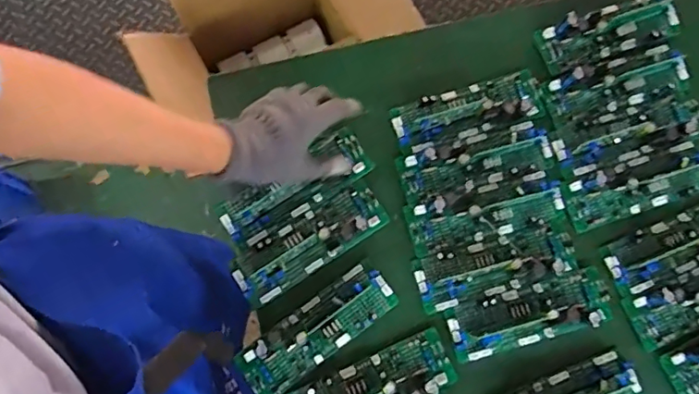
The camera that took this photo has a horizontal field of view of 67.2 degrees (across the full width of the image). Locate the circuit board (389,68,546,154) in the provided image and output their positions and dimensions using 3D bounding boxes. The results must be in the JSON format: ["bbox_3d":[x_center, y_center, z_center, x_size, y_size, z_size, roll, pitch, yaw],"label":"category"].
[{"bbox_3d":[0.140,-0.102,0.610,0.177,0.025,0.061,-17,80,-3],"label":"circuit board"}]

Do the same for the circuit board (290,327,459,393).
[{"bbox_3d":[0.024,0.205,0.548,0.177,0.024,0.067,-24,81,-5],"label":"circuit board"}]

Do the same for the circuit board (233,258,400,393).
[{"bbox_3d":[-0.034,0.142,0.558,0.179,0.031,0.061,-36,82,-7],"label":"circuit board"}]

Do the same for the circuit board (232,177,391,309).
[{"bbox_3d":[-0.046,0.045,0.575,0.177,0.030,0.070,-33,81,-6],"label":"circuit board"}]

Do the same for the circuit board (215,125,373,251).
[{"bbox_3d":[-0.059,-0.011,0.586,0.176,0.035,0.062,-32,81,-9],"label":"circuit board"}]

